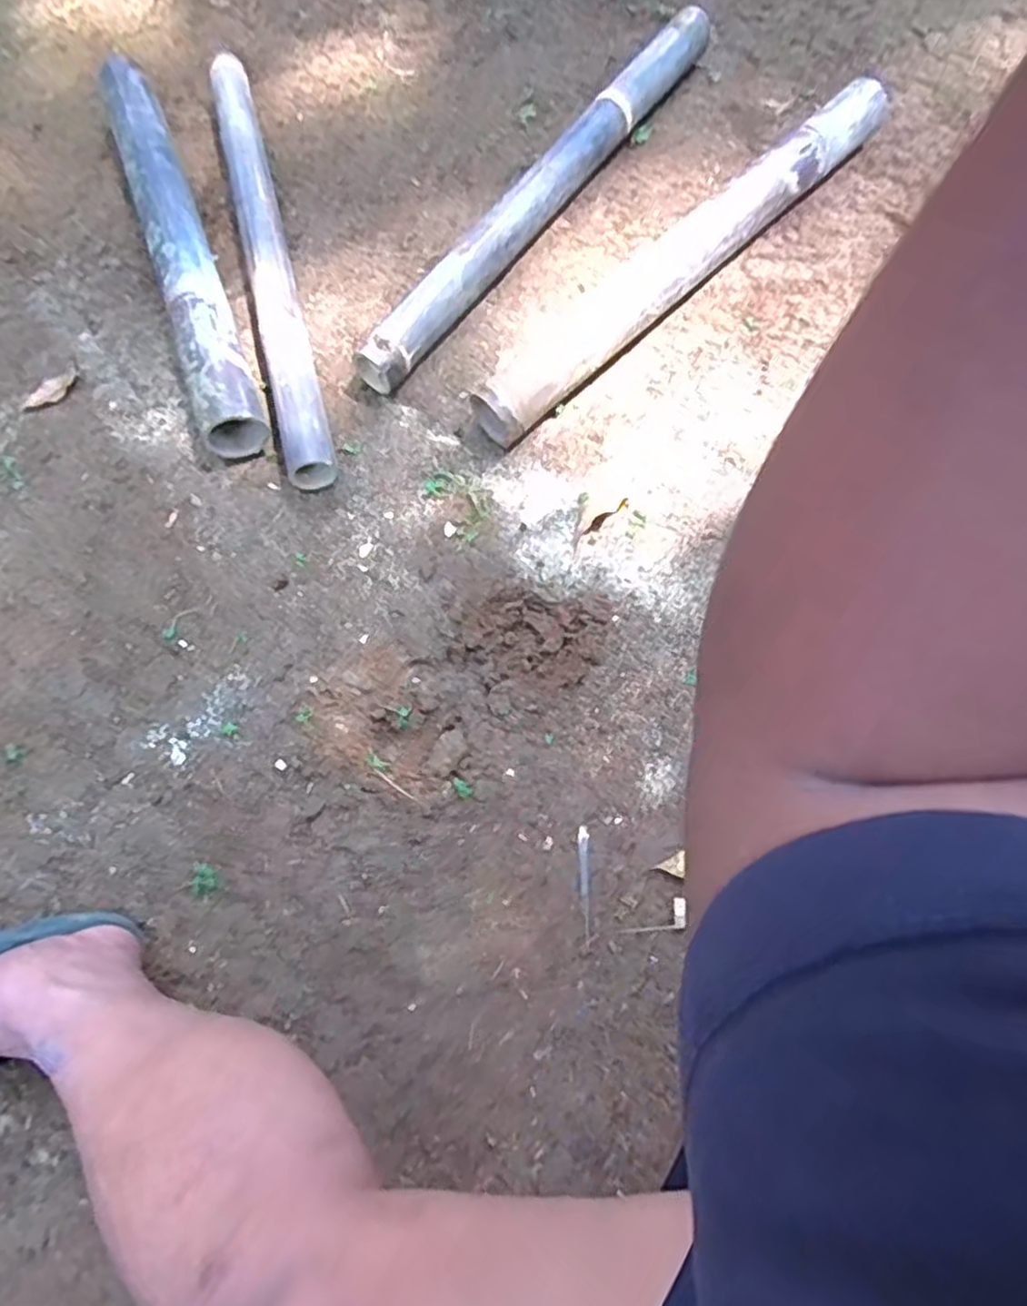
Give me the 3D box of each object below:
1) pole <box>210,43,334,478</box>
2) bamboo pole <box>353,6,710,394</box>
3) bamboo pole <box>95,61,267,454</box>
[{"bbox_3d":[-0.307,-0.492,0.893,0.059,0.064,0.630,-14,74,-6],"label":"pole"},{"bbox_3d":[0.052,-0.608,0.940,0.064,0.071,0.737,36,75,8],"label":"bamboo pole"},{"bbox_3d":[-0.407,-0.494,0.889,0.066,0.087,0.567,-19,75,-7],"label":"bamboo pole"}]

